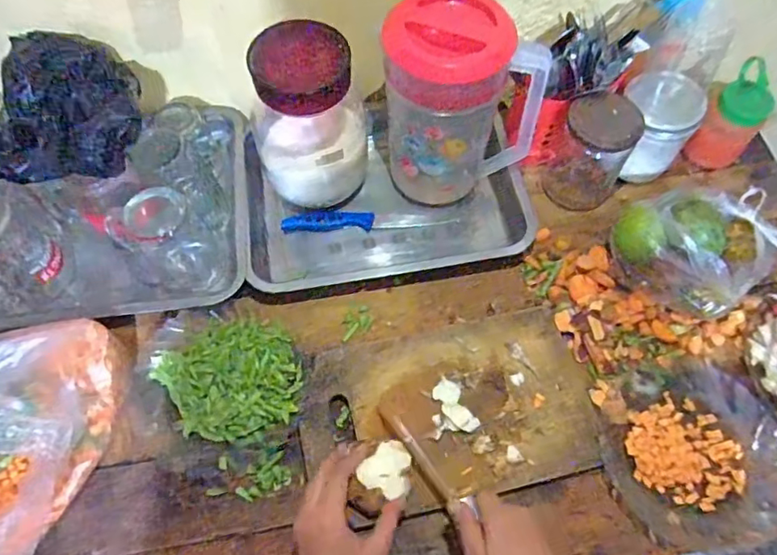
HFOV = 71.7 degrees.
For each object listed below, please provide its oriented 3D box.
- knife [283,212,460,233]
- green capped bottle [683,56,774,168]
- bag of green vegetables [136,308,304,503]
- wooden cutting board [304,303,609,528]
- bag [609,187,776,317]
[{"bbox_3d":[-0.026,-0.073,0.689,0.216,0.016,0.027,-2,63,-3],"label":"knife"},{"bbox_3d":[0.446,-0.206,0.686,0.066,0.126,0.065,40,69,17],"label":"green capped bottle"},{"bbox_3d":[-0.180,0.126,0.570,0.171,0.036,0.183,5,63,1],"label":"bag of green vegetables"},{"bbox_3d":[0.064,0.135,0.563,0.297,0.020,0.182,-12,64,-7],"label":"wooden cutting board"},{"bbox_3d":[0.351,-0.038,0.604,0.148,0.072,0.135,-31,68,-16],"label":"bag"}]

